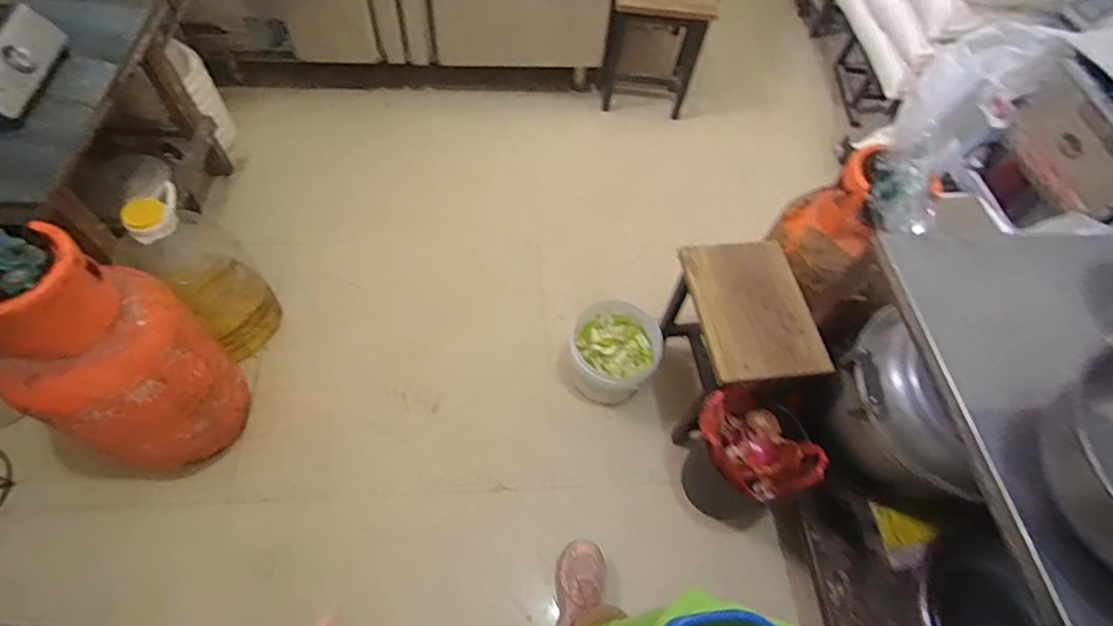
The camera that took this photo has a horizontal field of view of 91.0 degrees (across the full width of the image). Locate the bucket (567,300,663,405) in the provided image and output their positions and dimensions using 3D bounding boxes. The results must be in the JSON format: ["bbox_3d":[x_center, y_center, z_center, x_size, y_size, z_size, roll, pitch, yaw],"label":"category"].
[{"bbox_3d":[0.159,0.108,1.587,0.243,0.180,0.255,3,58,-4],"label":"bucket"}]

